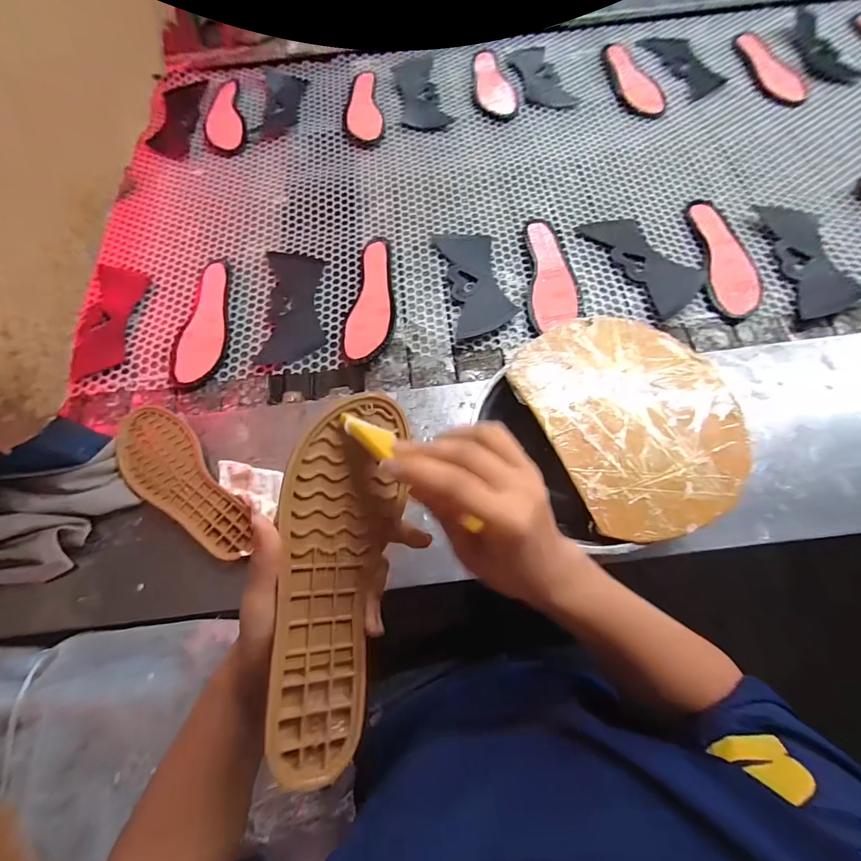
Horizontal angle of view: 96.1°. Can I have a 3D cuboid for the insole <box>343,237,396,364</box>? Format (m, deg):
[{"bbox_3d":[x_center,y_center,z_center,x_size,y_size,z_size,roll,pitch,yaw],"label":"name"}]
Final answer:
[{"bbox_3d":[-0.095,-0.200,0.584,0.075,0.019,0.221,-5,69,0],"label":"insole"}]

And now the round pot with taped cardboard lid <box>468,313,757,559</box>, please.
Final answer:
[{"bbox_3d":[0.194,-0.005,0.425,0.228,0.080,0.235,-1,68,3],"label":"round pot with taped cardboard lid"}]

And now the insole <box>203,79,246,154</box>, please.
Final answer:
[{"bbox_3d":[-0.412,-0.624,0.769,0.076,0.007,0.206,-15,69,-3],"label":"insole"}]

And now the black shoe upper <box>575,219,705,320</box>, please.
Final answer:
[{"bbox_3d":[0.327,-0.262,0.590,0.093,0.017,0.205,-25,70,-7],"label":"black shoe upper"}]

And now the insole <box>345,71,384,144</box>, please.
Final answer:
[{"bbox_3d":[-0.134,-0.648,0.769,0.072,0.005,0.216,-7,69,0],"label":"insole"}]

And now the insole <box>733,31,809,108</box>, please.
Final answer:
[{"bbox_3d":[0.686,-0.725,0.774,0.093,0.015,0.224,-11,69,-2],"label":"insole"}]

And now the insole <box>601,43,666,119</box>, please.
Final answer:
[{"bbox_3d":[0.398,-0.699,0.766,0.086,0.005,0.228,-8,69,-1],"label":"insole"}]

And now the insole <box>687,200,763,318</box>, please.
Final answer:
[{"bbox_3d":[0.450,-0.269,0.589,0.074,0.015,0.228,4,69,4],"label":"insole"}]

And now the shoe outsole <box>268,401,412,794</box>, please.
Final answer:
[{"bbox_3d":[-0.062,0.088,0.256,0.076,0.010,0.232,12,73,-25],"label":"shoe outsole"}]

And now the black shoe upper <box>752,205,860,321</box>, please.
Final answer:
[{"bbox_3d":[0.570,-0.259,0.577,0.092,0.017,0.230,3,69,4],"label":"black shoe upper"}]

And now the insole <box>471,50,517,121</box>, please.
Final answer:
[{"bbox_3d":[0.126,-0.706,0.776,0.078,0.013,0.233,-2,69,1],"label":"insole"}]

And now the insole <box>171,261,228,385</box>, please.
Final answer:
[{"bbox_3d":[-0.346,-0.169,0.587,0.077,0.009,0.218,-8,69,-1],"label":"insole"}]

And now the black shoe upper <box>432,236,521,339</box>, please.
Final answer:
[{"bbox_3d":[0.068,-0.233,0.595,0.090,0.010,0.199,-12,69,-2],"label":"black shoe upper"}]

